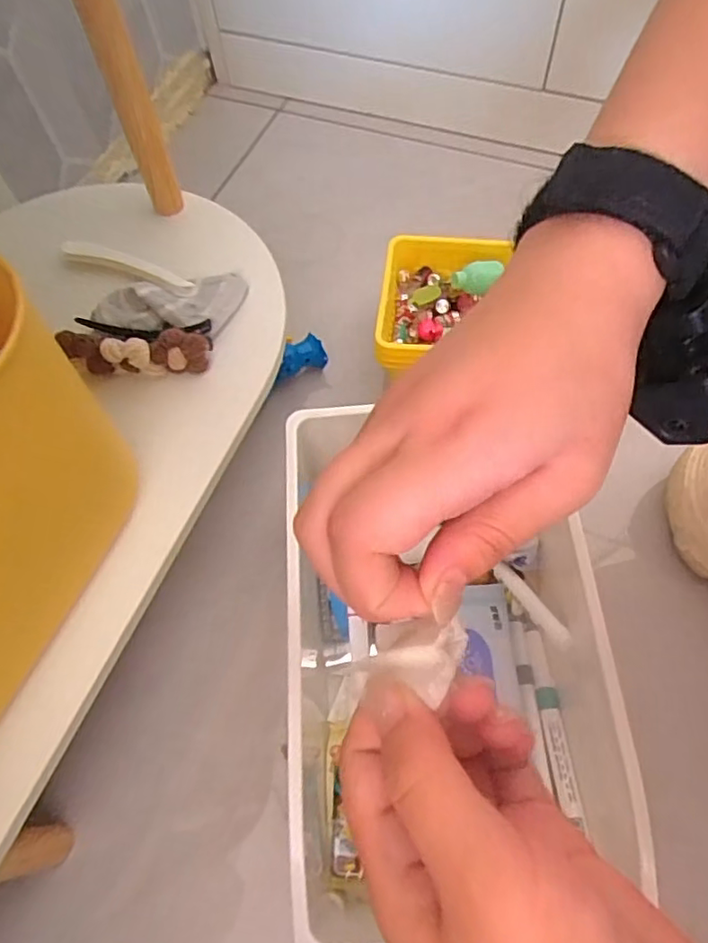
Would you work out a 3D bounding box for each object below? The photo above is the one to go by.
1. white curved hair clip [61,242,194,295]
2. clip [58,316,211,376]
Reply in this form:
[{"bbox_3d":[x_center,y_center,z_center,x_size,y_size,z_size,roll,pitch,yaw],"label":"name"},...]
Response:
[{"bbox_3d":[-0.165,-0.151,0.440,0.117,0.012,0.021,22,67,12],"label":"white curved hair clip"},{"bbox_3d":[-0.140,-0.085,0.391,0.088,0.031,0.039,-5,64,0],"label":"clip"}]

